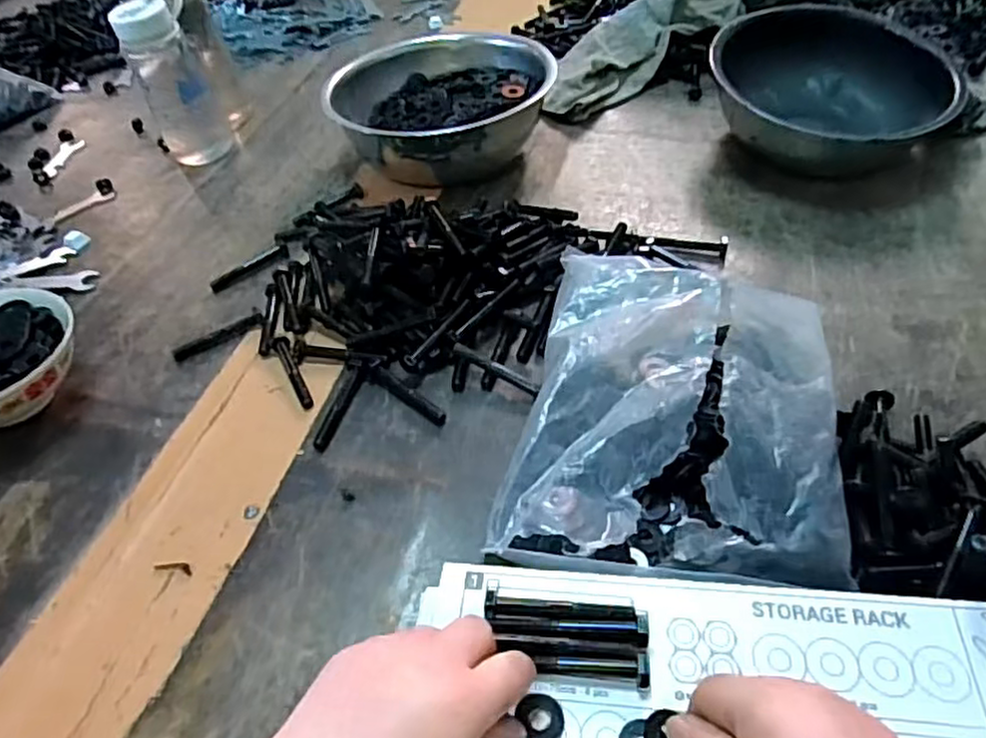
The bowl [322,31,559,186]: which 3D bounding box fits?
[{"bbox_3d":[-0.060,-0.292,0.770,0.221,0.102,0.186,-19,48,-12],"label":"bowl"}]

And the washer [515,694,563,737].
[{"bbox_3d":[0.024,0.171,0.341,0.021,0.007,0.023,-3,47,3],"label":"washer"}]

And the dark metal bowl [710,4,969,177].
[{"bbox_3d":[0.353,-0.288,0.731,0.235,0.095,0.191,21,52,23],"label":"dark metal bowl"}]

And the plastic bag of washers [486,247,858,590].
[{"bbox_3d":[0.124,0.031,0.475,0.208,0.064,0.251,7,48,12],"label":"plastic bag of washers"}]

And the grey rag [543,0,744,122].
[{"bbox_3d":[0.173,-0.399,0.863,0.288,0.056,0.105,-39,53,-9],"label":"grey rag"}]

